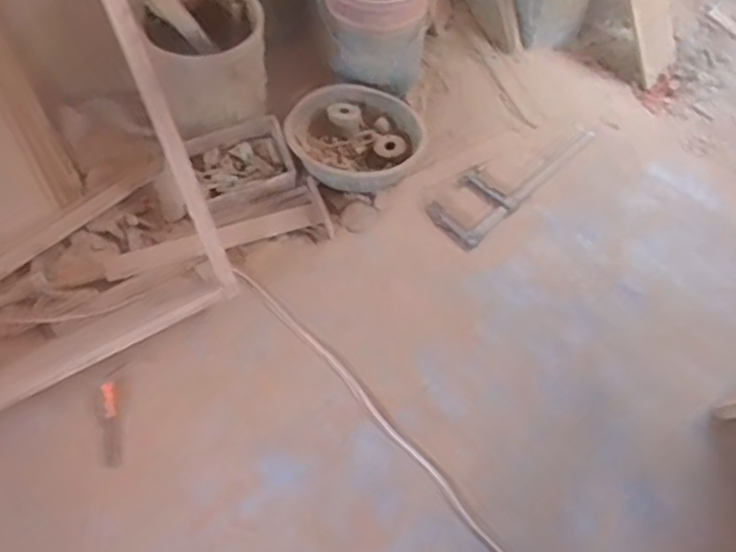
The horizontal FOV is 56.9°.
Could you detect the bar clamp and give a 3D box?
[{"bbox_3d":[0.367,-0.265,1.749,0.472,0.020,0.154,-42,80,-12],"label":"bar clamp"}]

